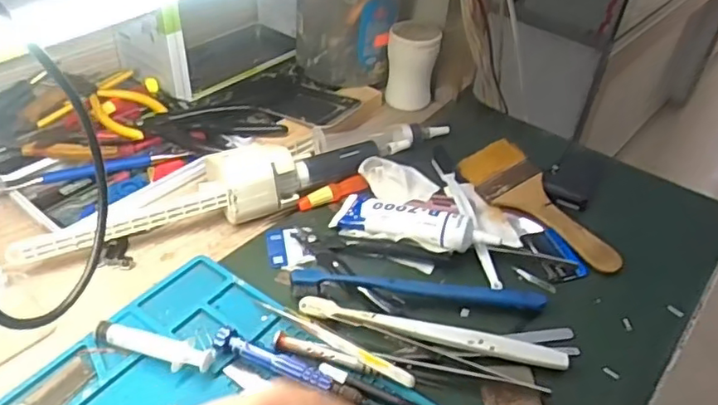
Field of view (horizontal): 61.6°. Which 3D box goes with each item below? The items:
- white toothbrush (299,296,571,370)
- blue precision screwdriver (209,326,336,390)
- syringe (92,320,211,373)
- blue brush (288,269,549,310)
[{"bbox_3d":[0.049,0.090,0.417,0.183,0.011,0.017,12,40,8],"label":"white toothbrush"},{"bbox_3d":[-0.055,0.101,0.390,0.082,0.016,0.019,18,41,14],"label":"blue precision screwdriver"},{"bbox_3d":[-0.133,0.093,0.394,0.078,0.011,0.022,15,41,11],"label":"syringe"},{"bbox_3d":[0.043,0.063,0.445,0.183,0.013,0.020,5,40,-1],"label":"blue brush"}]

